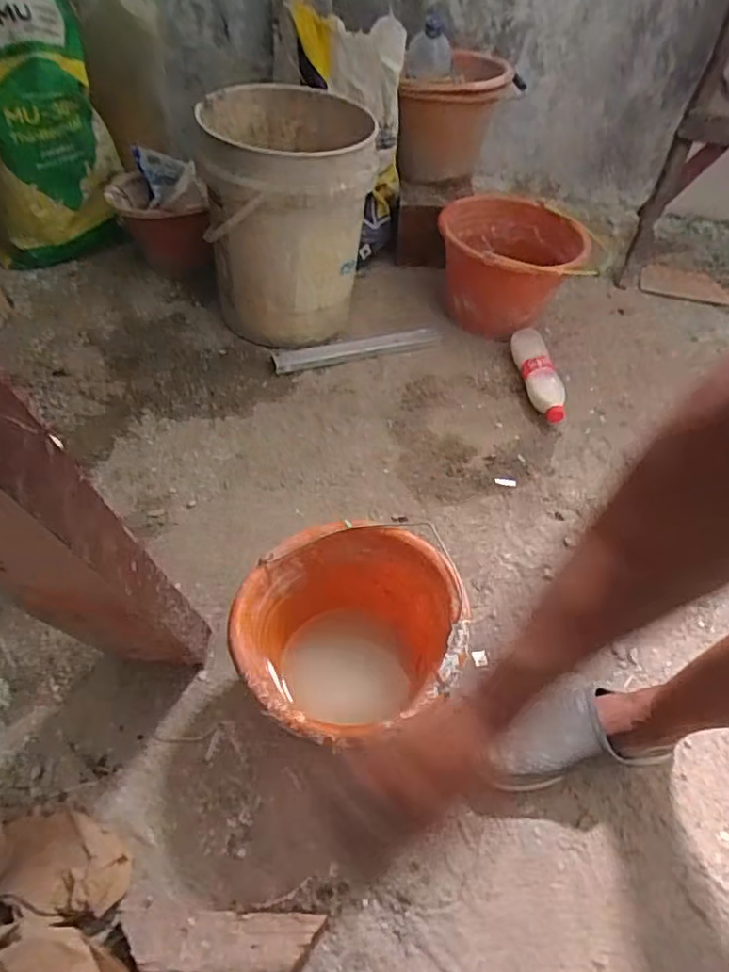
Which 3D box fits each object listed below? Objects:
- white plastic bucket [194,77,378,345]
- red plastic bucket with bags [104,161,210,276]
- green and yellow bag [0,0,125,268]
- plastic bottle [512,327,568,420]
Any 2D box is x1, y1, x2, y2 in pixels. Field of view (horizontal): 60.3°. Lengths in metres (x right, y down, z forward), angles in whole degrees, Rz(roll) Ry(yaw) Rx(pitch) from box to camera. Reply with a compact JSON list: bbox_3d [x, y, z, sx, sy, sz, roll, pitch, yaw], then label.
[{"bbox_3d":[-0.134,-0.478,1.172,0.287,0.371,0.310,3,49,-3],"label":"white plastic bucket"},{"bbox_3d":[-0.426,-0.556,1.337,0.190,0.177,0.226,-4,48,-11],"label":"red plastic bucket with bags"},{"bbox_3d":[-0.643,-0.697,1.213,0.275,0.515,0.092,-30,58,-28],"label":"green and yellow bag"},{"bbox_3d":[0.327,-0.209,1.193,0.058,0.065,0.220,-1,49,-7],"label":"plastic bottle"}]

